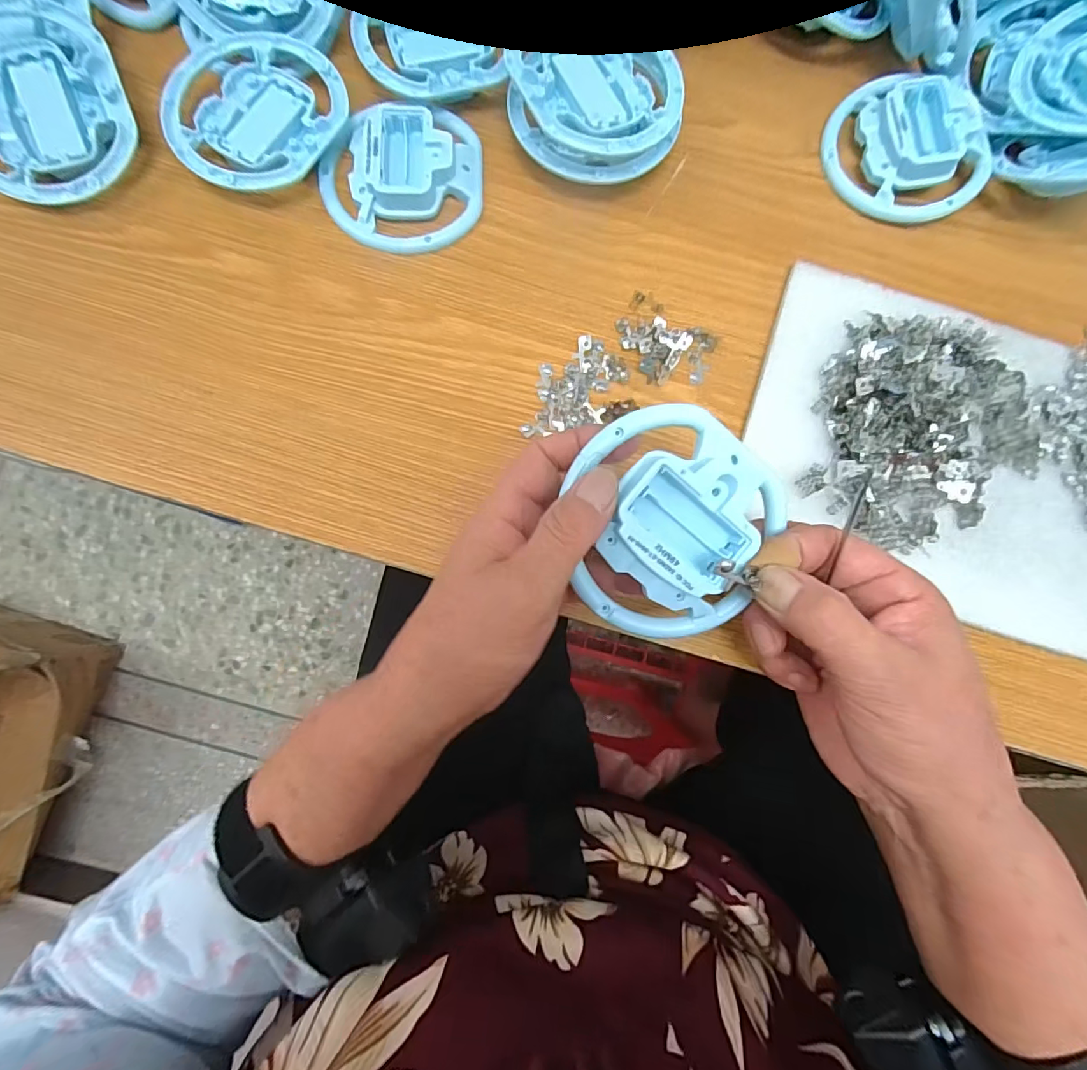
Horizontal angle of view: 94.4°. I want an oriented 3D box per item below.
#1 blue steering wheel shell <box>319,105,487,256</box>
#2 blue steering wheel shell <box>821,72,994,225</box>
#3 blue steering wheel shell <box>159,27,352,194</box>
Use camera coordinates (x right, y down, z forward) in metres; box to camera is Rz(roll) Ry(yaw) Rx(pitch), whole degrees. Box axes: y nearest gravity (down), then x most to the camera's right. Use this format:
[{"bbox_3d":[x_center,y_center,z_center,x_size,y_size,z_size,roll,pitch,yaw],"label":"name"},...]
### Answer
[{"bbox_3d":[-0.086,-0.220,0.307,0.096,0.020,0.094,0,81,-3],"label":"blue steering wheel shell"},{"bbox_3d":[0.237,-0.252,0.326,0.100,0.030,0.090,20,81,0],"label":"blue steering wheel shell"},{"bbox_3d":[-0.176,-0.257,0.310,0.103,0.019,0.103,0,81,-3],"label":"blue steering wheel shell"}]

